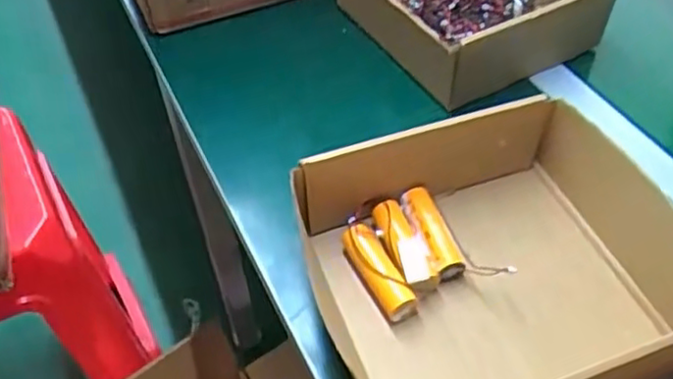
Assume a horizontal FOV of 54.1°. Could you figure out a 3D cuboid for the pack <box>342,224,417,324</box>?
[{"bbox_3d":[0.027,0.054,0.447,0.024,0.018,0.072,-22,52,-18],"label":"pack"}]

